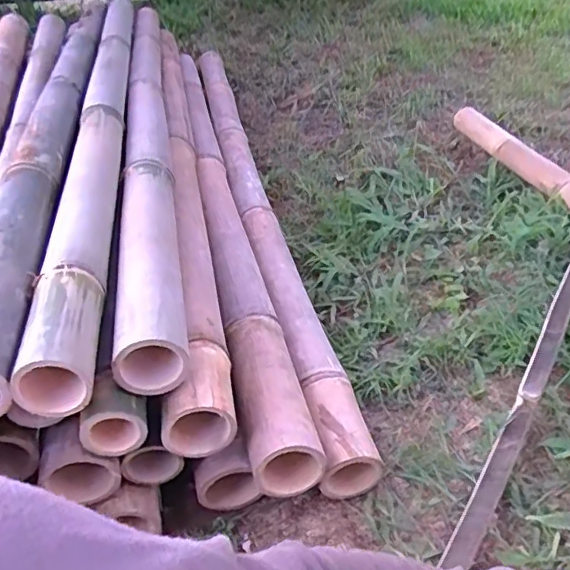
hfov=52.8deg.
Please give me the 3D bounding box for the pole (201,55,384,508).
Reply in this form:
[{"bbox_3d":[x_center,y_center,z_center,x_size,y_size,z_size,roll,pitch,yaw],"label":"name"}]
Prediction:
[{"bbox_3d":[-0.108,-0.312,1.385,0.085,0.087,1.767,-11,38,-6],"label":"pole"}]

